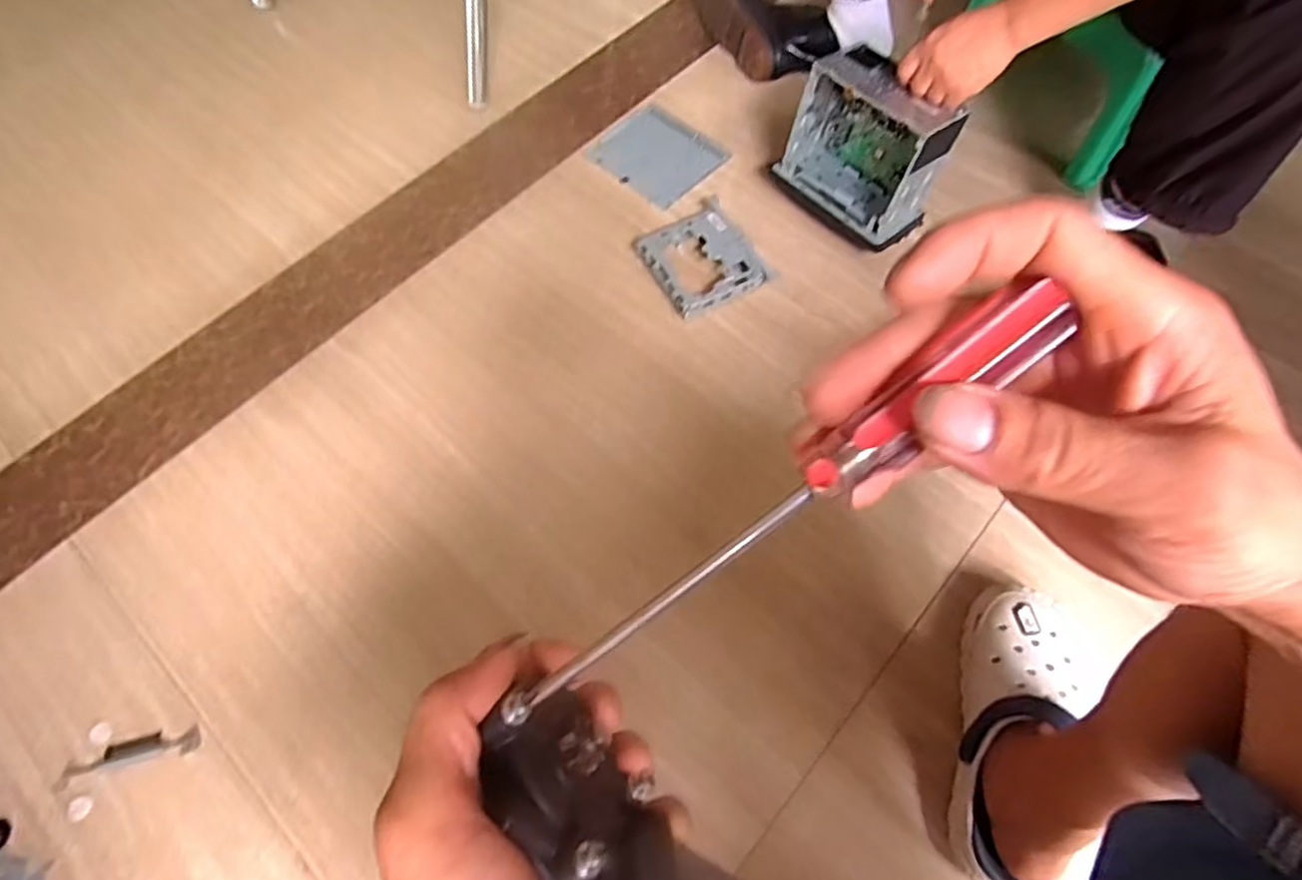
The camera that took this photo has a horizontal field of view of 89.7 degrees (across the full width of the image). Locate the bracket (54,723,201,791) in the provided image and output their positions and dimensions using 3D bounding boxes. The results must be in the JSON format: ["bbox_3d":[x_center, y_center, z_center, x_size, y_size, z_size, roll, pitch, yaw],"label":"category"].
[{"bbox_3d":[-0.547,0.329,0.685,0.148,0.008,0.031,-15,65,-4],"label":"bracket"}]

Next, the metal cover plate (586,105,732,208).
[{"bbox_3d":[0.010,-0.450,1.022,0.170,0.008,0.147,41,73,20],"label":"metal cover plate"}]

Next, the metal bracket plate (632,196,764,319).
[{"bbox_3d":[0.066,-0.257,0.909,0.136,0.024,0.176,-25,66,-8],"label":"metal bracket plate"}]

